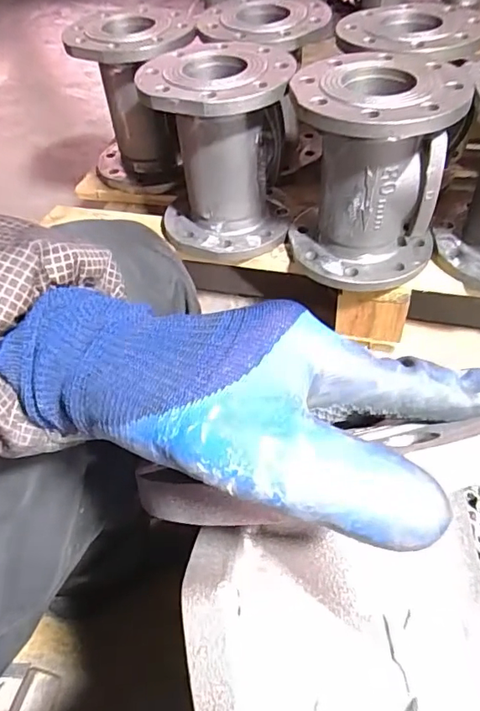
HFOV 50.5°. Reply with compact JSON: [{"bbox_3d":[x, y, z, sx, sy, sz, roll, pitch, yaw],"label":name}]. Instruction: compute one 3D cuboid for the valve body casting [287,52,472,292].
[{"bbox_3d":[0.158,-0.227,0.633,0.186,0.210,0.174,12,52,15],"label":"valve body casting"}]

